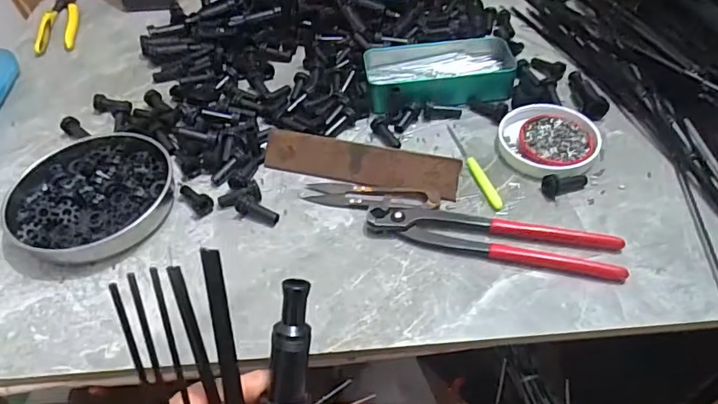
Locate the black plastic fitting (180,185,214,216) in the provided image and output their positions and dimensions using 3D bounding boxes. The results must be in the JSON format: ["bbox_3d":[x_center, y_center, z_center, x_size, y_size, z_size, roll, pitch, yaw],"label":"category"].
[{"bbox_3d":[-0.144,-0.004,0.460,0.017,0.011,0.038,-34,54,-23],"label":"black plastic fitting"}]

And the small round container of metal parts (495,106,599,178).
[{"bbox_3d":[0.176,-0.058,0.484,0.088,0.013,0.086,-2,48,3],"label":"small round container of metal parts"}]

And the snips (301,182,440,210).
[{"bbox_3d":[0.010,-0.005,0.449,0.116,0.011,0.031,9,49,12],"label":"snips"}]

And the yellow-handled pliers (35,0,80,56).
[{"bbox_3d":[-0.404,-0.246,0.697,0.047,0.013,0.155,-15,49,-9],"label":"yellow-handled pliers"}]

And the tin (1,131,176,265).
[{"bbox_3d":[-0.236,-0.011,0.462,0.132,0.020,0.146,-2,48,3],"label":"tin"}]

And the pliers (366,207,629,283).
[{"bbox_3d":[0.106,0.025,0.413,0.195,0.013,0.042,9,49,13],"label":"pliers"}]

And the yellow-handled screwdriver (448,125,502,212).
[{"bbox_3d":[0.104,-0.036,0.476,0.010,0.007,0.116,-14,48,-8],"label":"yellow-handled screwdriver"}]

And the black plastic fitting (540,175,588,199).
[{"bbox_3d":[0.179,-0.017,0.446,0.042,0.016,0.017,-14,48,-8],"label":"black plastic fitting"}]

